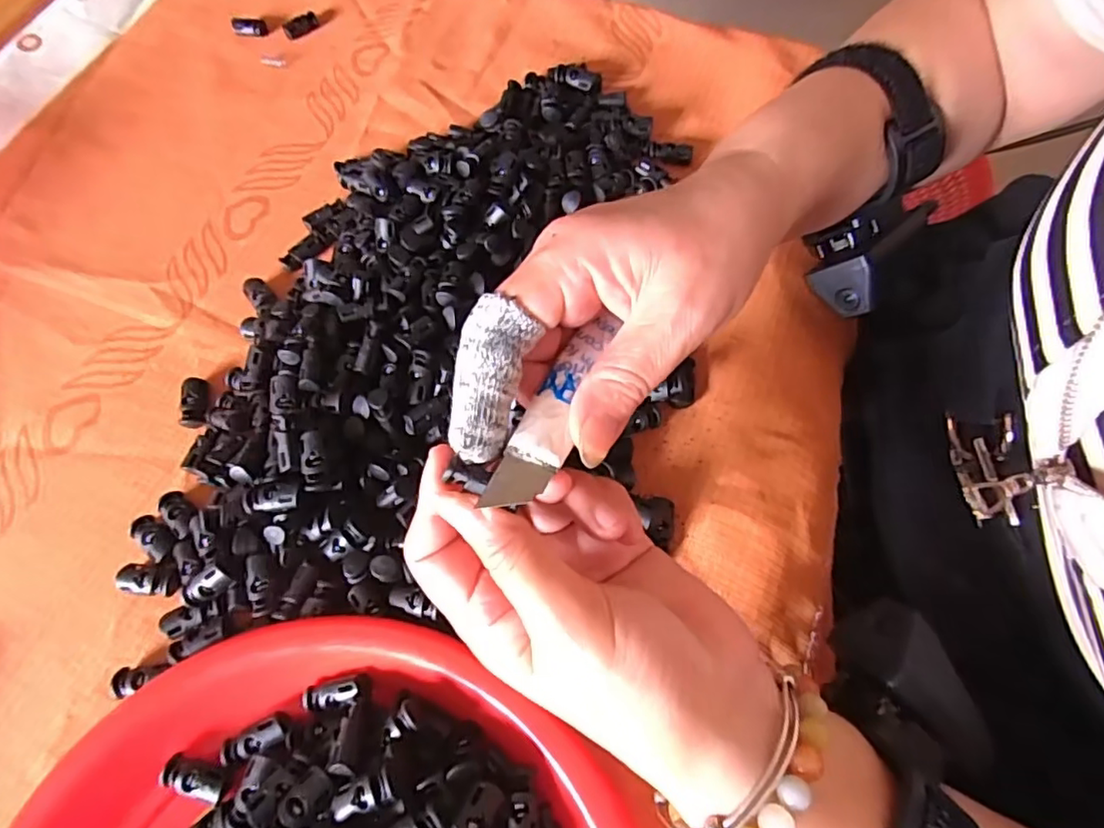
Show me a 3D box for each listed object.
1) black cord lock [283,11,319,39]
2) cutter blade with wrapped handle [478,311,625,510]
[{"bbox_3d":[-0.191,-0.295,0.449,0.027,0.009,0.011,-31,68,-10],"label":"black cord lock"},{"bbox_3d":[0.002,-0.004,0.202,0.019,0.004,0.082,19,58,11],"label":"cutter blade with wrapped handle"}]

